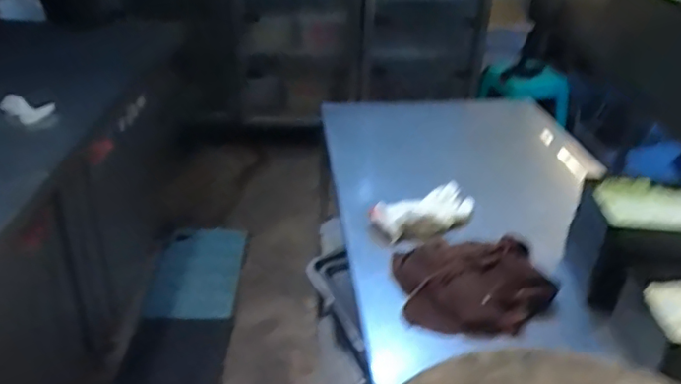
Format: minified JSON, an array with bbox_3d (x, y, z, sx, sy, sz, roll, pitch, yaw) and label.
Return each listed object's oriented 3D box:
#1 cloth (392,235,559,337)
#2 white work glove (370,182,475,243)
[{"bbox_3d":[0.195,0.132,0.798,0.212,0.033,0.177,0,32,-5],"label":"cloth"},{"bbox_3d":[0.158,0.032,0.960,0.203,0.044,0.110,-18,38,-31],"label":"white work glove"}]

